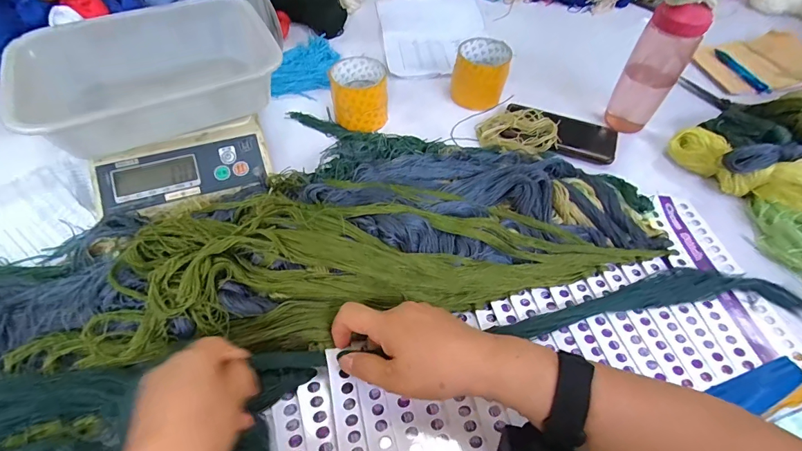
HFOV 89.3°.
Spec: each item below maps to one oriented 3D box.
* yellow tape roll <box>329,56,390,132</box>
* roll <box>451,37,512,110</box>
[{"bbox_3d":[-0.059,-0.195,0.606,0.081,0.069,0.084,-1,52,-3],"label":"yellow tape roll"},{"bbox_3d":[0.128,-0.245,0.652,0.081,0.073,0.074,1,52,-1],"label":"roll"}]

